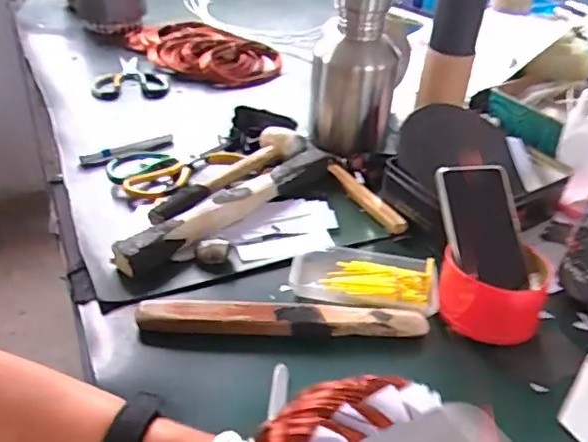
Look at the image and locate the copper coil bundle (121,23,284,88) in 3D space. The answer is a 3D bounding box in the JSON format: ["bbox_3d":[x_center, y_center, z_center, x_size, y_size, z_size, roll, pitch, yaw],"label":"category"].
[{"bbox_3d":[-0.197,-0.340,1.151,0.339,0.038,0.160,22,40,23],"label":"copper coil bundle"}]

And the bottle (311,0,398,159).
[{"bbox_3d":[0.085,-0.211,0.808,0.112,0.224,0.094,9,36,8],"label":"bottle"}]

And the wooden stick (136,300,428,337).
[{"bbox_3d":[-0.010,0.092,0.565,0.275,0.019,0.034,0,36,-4],"label":"wooden stick"}]

